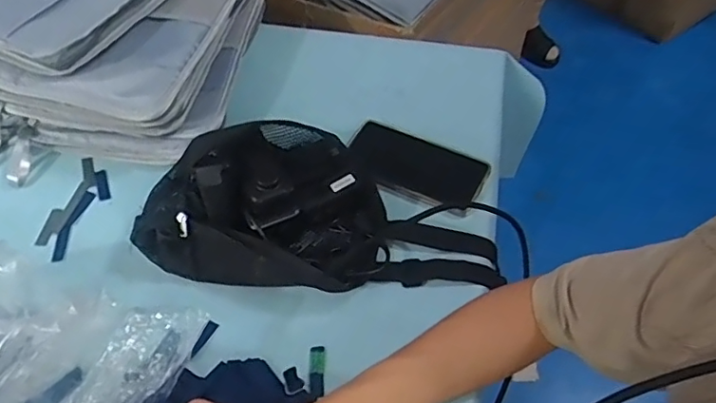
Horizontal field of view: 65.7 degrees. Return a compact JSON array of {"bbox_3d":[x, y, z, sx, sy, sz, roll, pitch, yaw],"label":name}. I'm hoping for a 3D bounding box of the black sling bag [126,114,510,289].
[{"bbox_3d":[-0.031,0.002,0.567,0.375,0.099,0.172,5,54,5],"label":"black sling bag"}]

